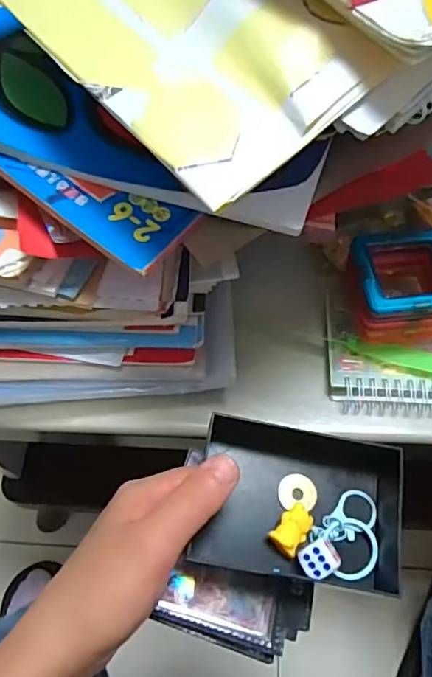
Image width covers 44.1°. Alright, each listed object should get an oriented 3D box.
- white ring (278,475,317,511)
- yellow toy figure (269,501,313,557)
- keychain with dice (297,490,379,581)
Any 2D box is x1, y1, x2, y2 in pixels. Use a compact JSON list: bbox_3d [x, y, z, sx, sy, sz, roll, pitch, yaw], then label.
[{"bbox_3d":[0.045,0.084,0.291,0.021,0.006,0.018,-3,61,1],"label":"white ring"},{"bbox_3d":[0.040,0.099,0.277,0.016,0.013,0.025,31,67,18],"label":"yellow toy figure"},{"bbox_3d":[0.069,0.104,0.274,0.054,0.019,0.034,-40,66,-18],"label":"keychain with dice"}]

